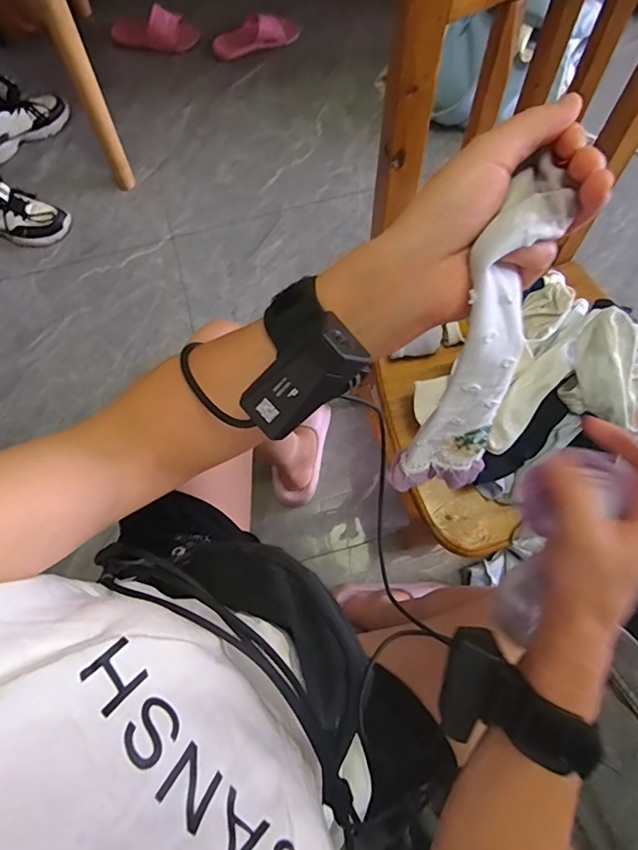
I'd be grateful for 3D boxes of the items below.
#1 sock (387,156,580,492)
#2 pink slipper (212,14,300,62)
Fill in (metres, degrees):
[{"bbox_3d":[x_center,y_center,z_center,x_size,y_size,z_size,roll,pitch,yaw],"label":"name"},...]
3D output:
[{"bbox_3d":[0.094,-0.039,0.280,0.055,0.196,0.057,14,31,4],"label":"sock"},{"bbox_3d":[-0.172,-1.042,1.280,0.233,0.043,0.101,-20,76,-5],"label":"pink slipper"}]

